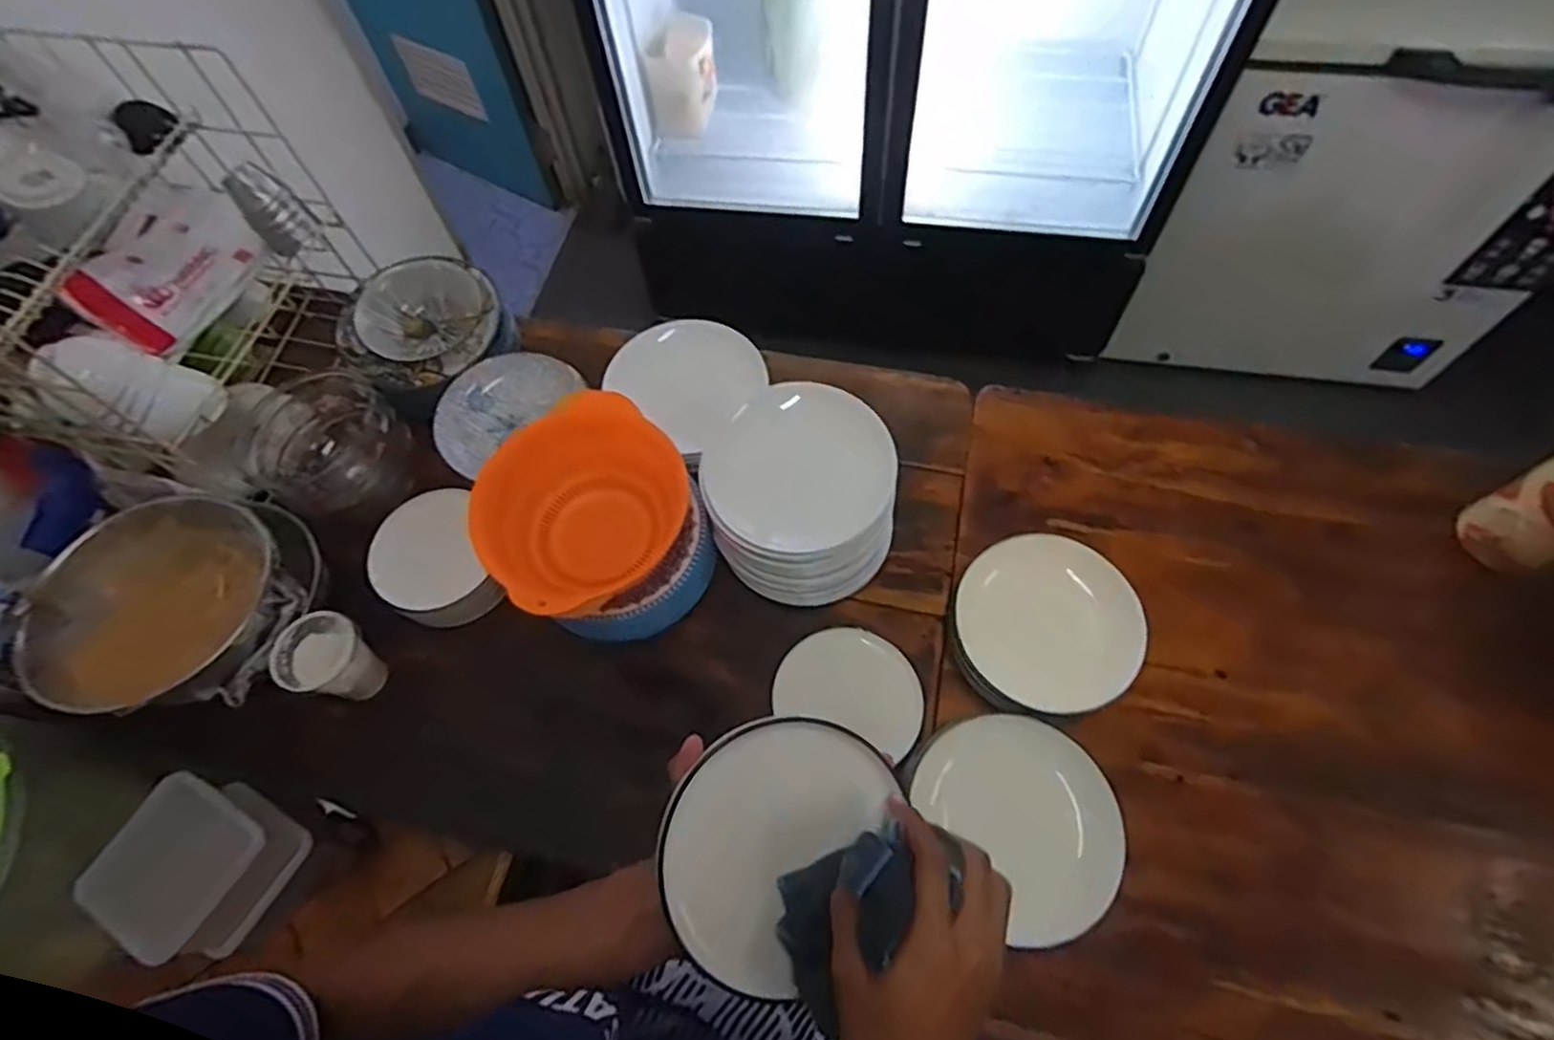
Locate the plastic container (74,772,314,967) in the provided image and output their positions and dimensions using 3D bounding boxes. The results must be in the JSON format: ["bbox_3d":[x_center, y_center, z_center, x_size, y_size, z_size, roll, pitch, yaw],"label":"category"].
[{"bbox_3d":[-0.601,0.355,0.753,0.136,0.108,0.143,20,66,13],"label":"plastic container"}]

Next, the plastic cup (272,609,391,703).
[{"bbox_3d":[-0.501,0.158,0.817,0.086,0.093,0.086,-1,63,3],"label":"plastic cup"}]

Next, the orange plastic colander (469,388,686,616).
[{"bbox_3d":[-0.216,-0.011,0.814,0.195,0.118,0.234,35,70,19],"label":"orange plastic colander"}]

